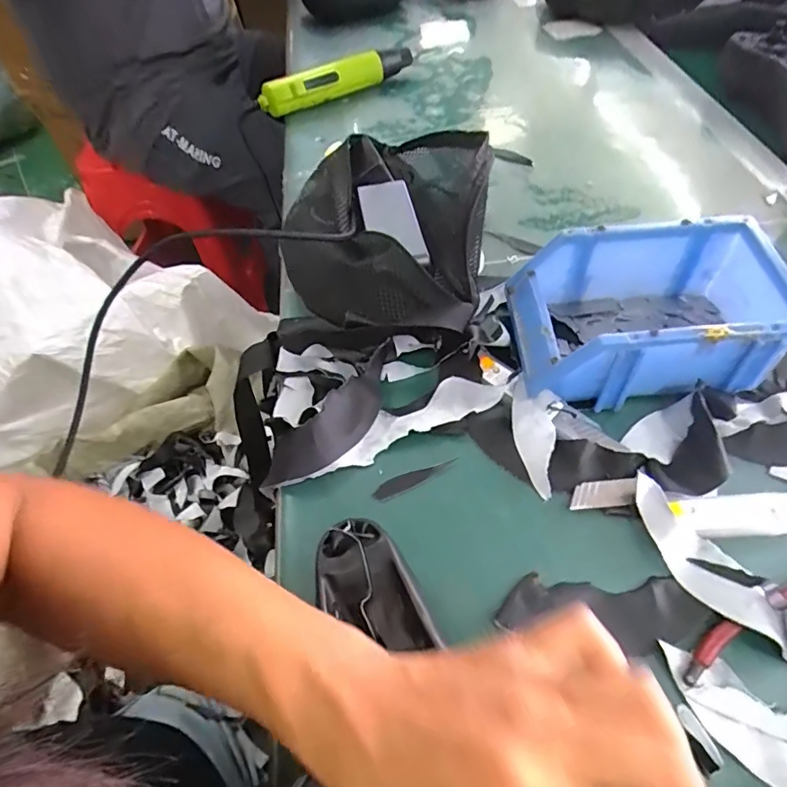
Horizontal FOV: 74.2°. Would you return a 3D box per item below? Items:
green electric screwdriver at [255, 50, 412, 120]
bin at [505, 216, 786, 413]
[{"bbox_3d":[-0.071,-0.431,0.714,0.226,0.045,0.047,-28,56,-17],"label":"green electric screwdriver"},{"bbox_3d":[0.184,-0.058,0.386,0.181,0.075,0.120,-1,54,5],"label":"bin"}]

